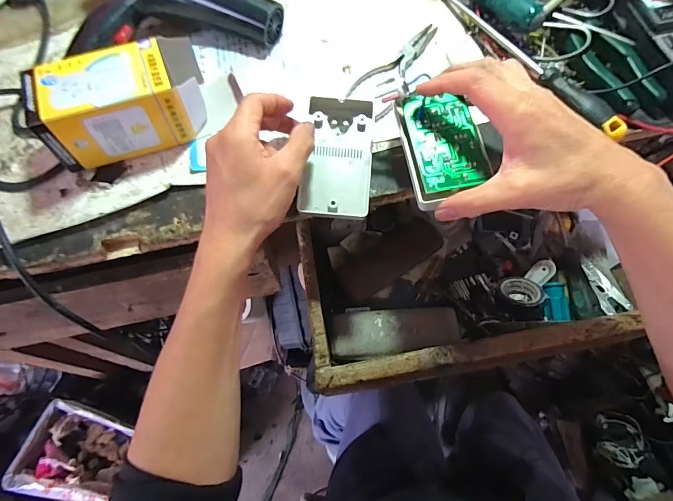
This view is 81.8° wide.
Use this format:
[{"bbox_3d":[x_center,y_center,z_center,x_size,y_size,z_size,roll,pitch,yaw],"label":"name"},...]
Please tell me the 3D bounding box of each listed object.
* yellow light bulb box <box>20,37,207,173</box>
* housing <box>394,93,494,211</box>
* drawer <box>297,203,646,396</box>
[{"bbox_3d":[-0.198,-0.142,0.371,0.142,0.071,0.083,-19,66,-9],"label":"yellow light bulb box"},{"bbox_3d":[0.091,-0.089,0.330,0.064,0.017,0.099,-10,67,-2],"label":"housing"},{"bbox_3d":[0.151,0.025,0.473,0.371,0.111,0.256,-8,65,-4],"label":"drawer"}]

